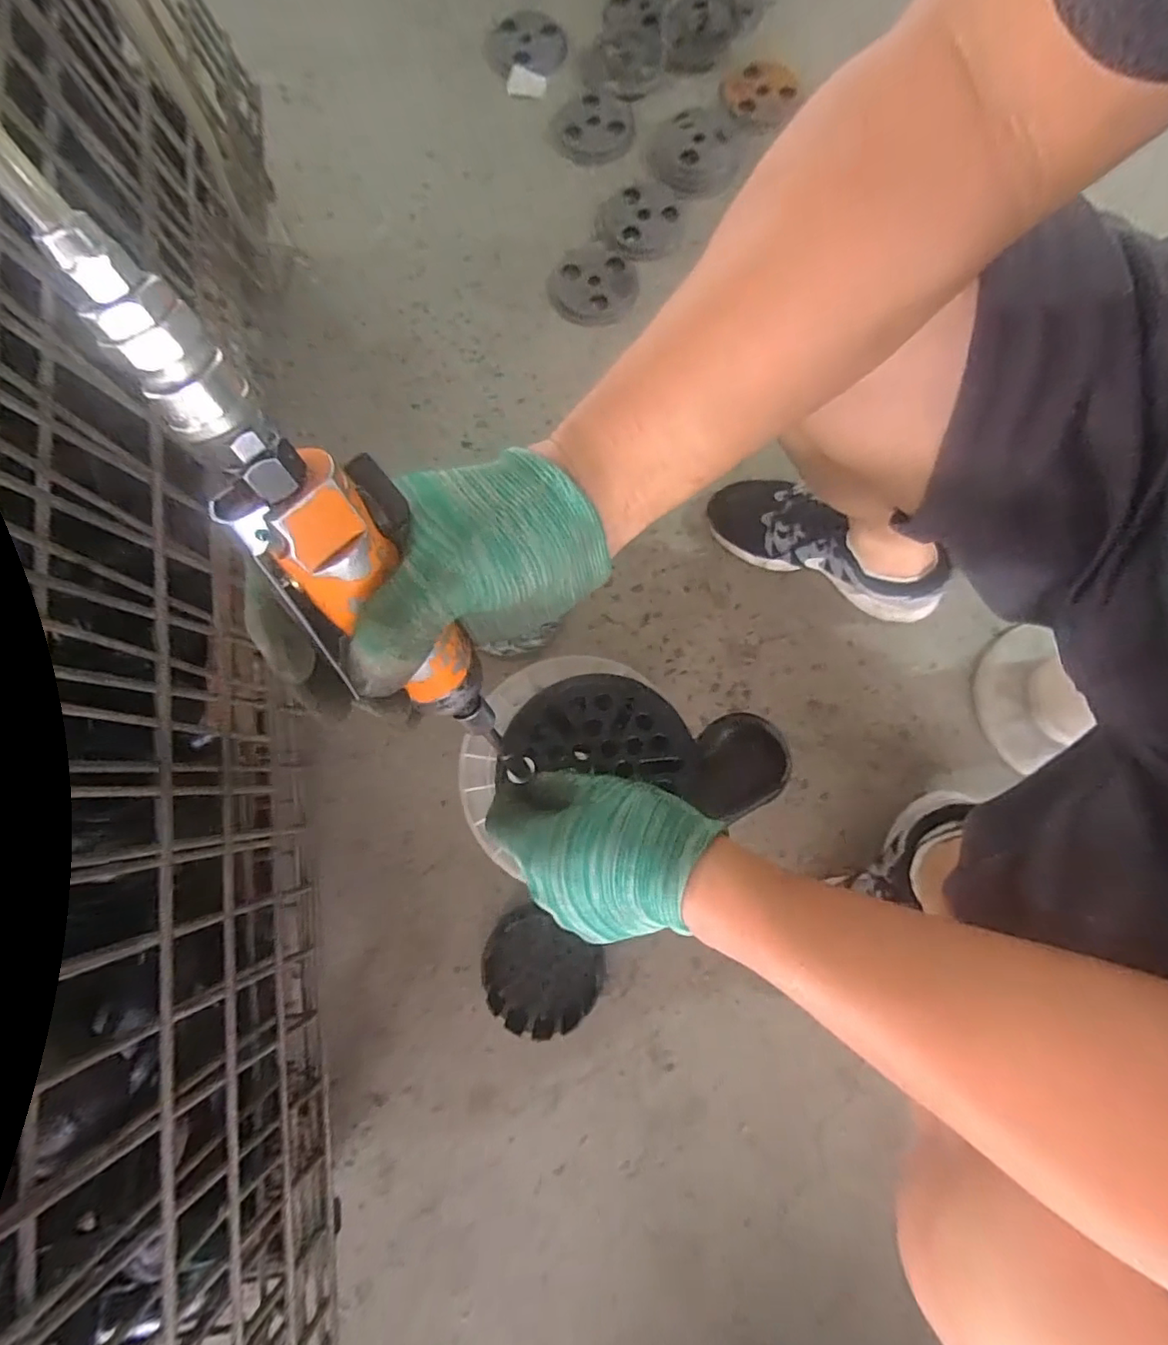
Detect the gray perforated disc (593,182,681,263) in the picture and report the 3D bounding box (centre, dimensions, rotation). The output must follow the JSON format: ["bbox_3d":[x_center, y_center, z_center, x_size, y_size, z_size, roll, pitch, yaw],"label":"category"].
[{"bbox_3d":[0.074,-0.655,0.838,0.121,0.023,0.106,40,83,8],"label":"gray perforated disc"}]

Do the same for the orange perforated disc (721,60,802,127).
[{"bbox_3d":[0.263,-0.870,0.867,0.105,0.012,0.120,42,84,9],"label":"orange perforated disc"}]

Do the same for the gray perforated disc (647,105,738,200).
[{"bbox_3d":[0.159,-0.753,0.838,0.126,0.010,0.150,-1,79,1],"label":"gray perforated disc"}]

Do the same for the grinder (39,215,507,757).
[{"bbox_3d":[-0.082,-0.038,0.218,0.048,0.221,0.029,-34,52,-5],"label":"grinder"}]

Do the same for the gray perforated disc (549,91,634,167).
[{"bbox_3d":[0.013,-0.811,0.863,0.115,0.017,0.113,0,79,1],"label":"gray perforated disc"}]

